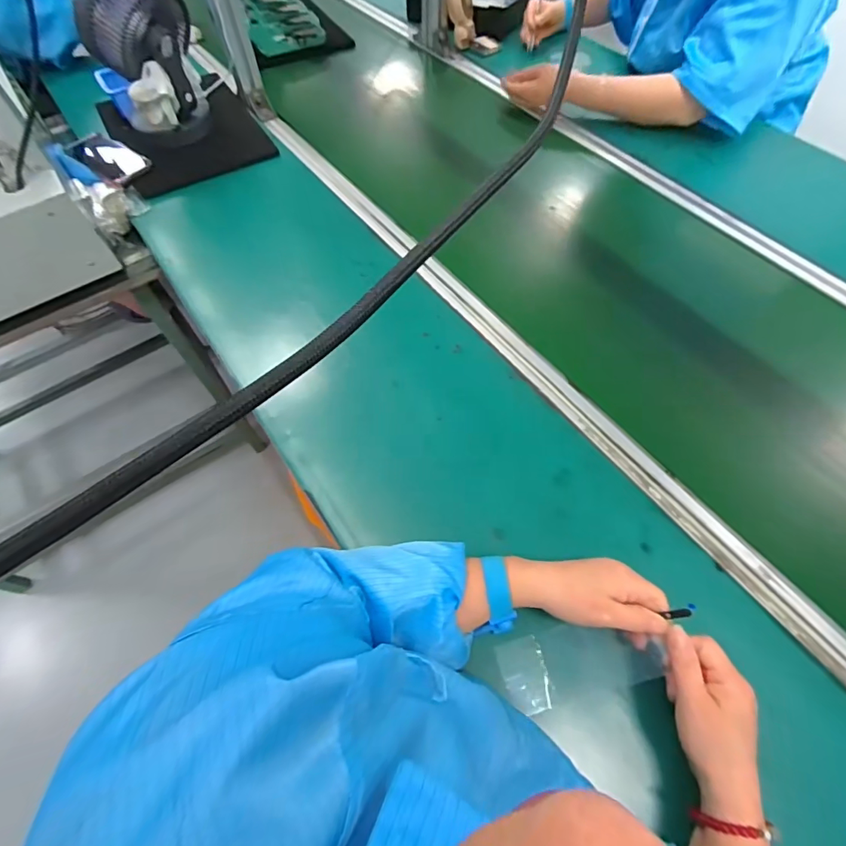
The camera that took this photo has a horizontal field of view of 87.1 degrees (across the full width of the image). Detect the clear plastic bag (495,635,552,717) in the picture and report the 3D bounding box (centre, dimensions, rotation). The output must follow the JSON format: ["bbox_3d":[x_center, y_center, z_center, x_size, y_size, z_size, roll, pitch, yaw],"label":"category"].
[{"bbox_3d":[0.094,0.232,0.408,0.040,0.004,0.060,-14,72,-5],"label":"clear plastic bag"}]

